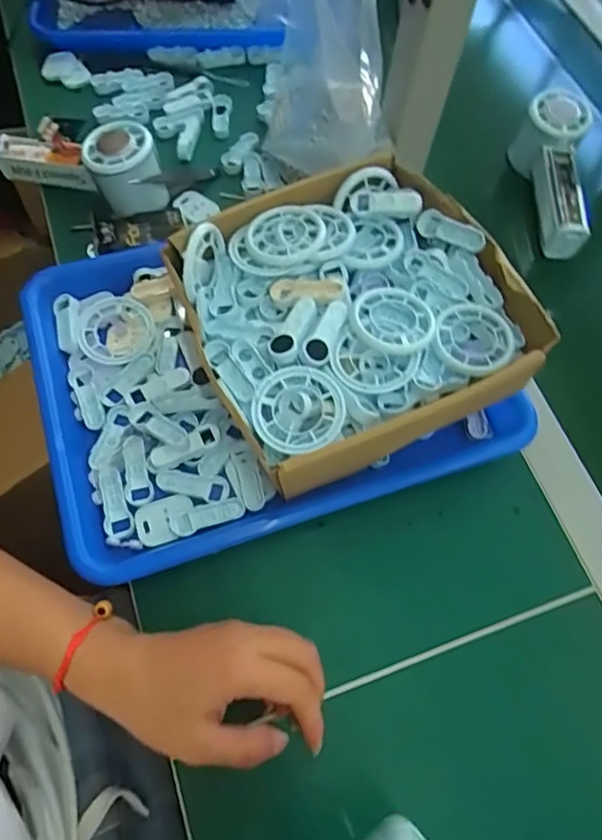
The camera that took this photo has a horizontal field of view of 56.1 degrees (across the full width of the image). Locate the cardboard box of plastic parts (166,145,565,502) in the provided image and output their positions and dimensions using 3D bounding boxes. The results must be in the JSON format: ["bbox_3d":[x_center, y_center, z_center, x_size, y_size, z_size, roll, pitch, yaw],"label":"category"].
[{"bbox_3d":[0.036,-0.072,0.403,0.212,0.073,0.203,-21,68,-13],"label":"cardboard box of plastic parts"}]

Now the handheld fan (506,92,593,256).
[{"bbox_3d":[0.231,-0.220,0.511,0.046,0.068,0.140,2,65,-3],"label":"handheld fan"}]

